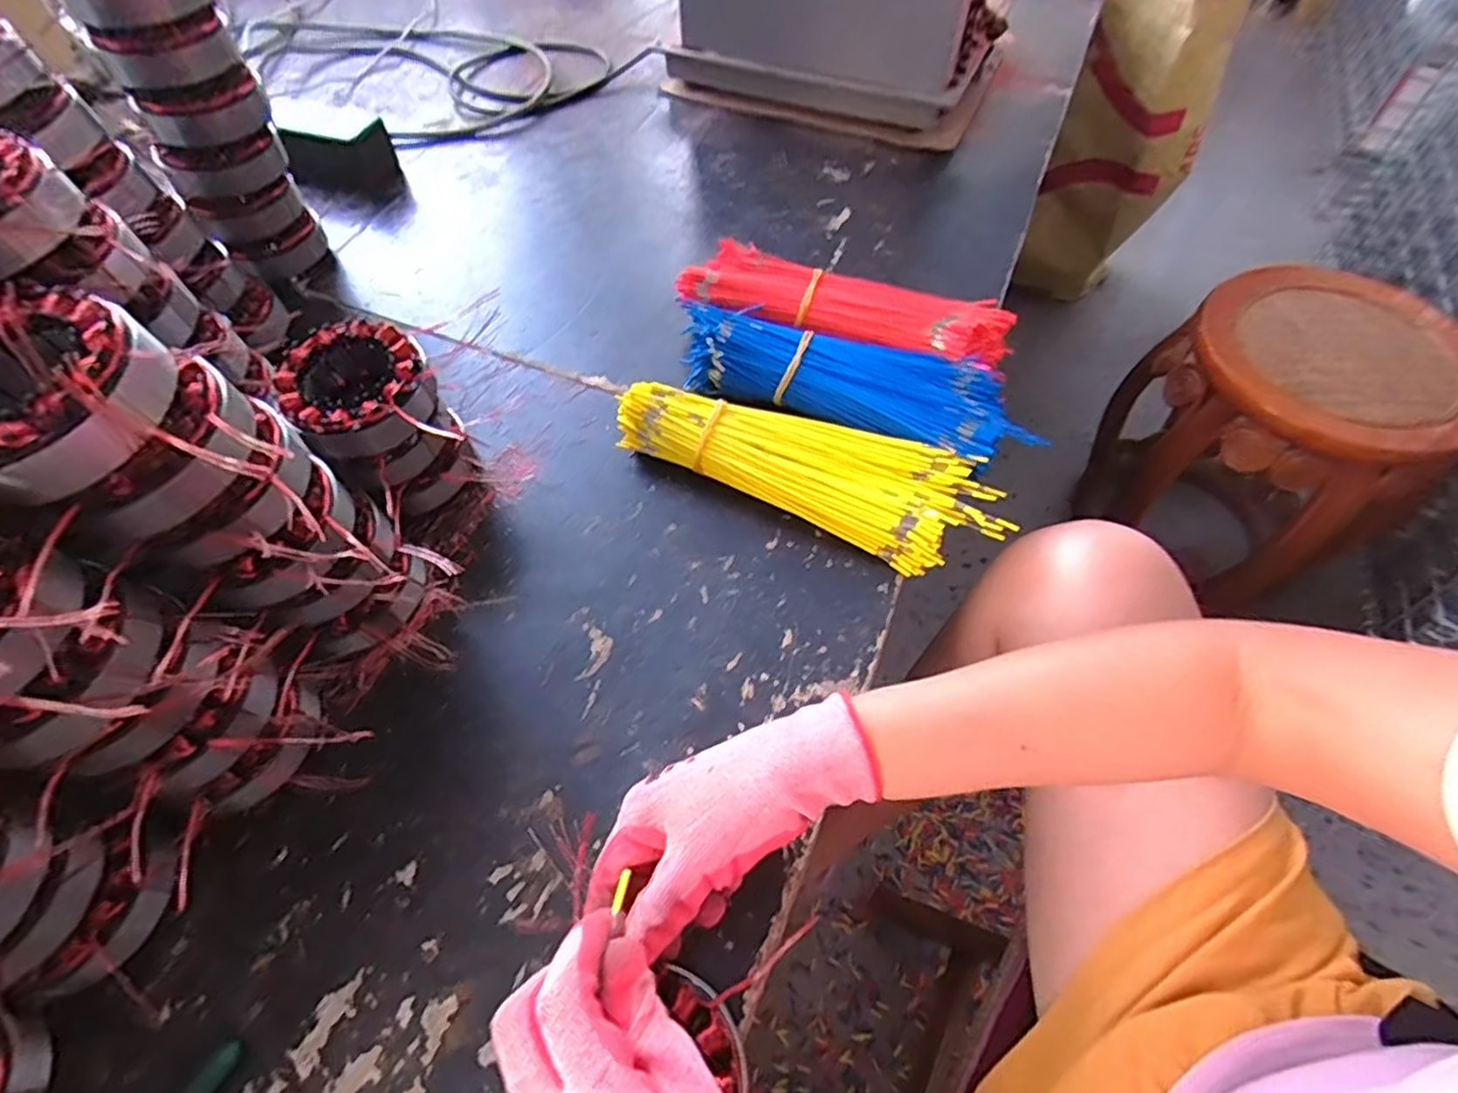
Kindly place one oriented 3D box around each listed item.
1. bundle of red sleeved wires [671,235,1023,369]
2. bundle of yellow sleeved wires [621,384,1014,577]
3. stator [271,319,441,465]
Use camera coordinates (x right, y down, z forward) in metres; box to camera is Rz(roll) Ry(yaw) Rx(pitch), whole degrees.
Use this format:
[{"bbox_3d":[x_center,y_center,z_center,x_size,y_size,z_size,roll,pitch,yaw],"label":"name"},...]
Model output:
[{"bbox_3d":[0.094,-0.190,0.567,0.259,0.046,0.077,19,60,11],"label":"bundle of red sleeved wires"},{"bbox_3d":[0.057,-0.058,0.489,0.266,0.042,0.084,23,61,13],"label":"bundle of yellow sleeved wires"},{"bbox_3d":[-0.227,-0.095,0.430,0.085,0.041,0.089,0,58,0],"label":"stator"}]

